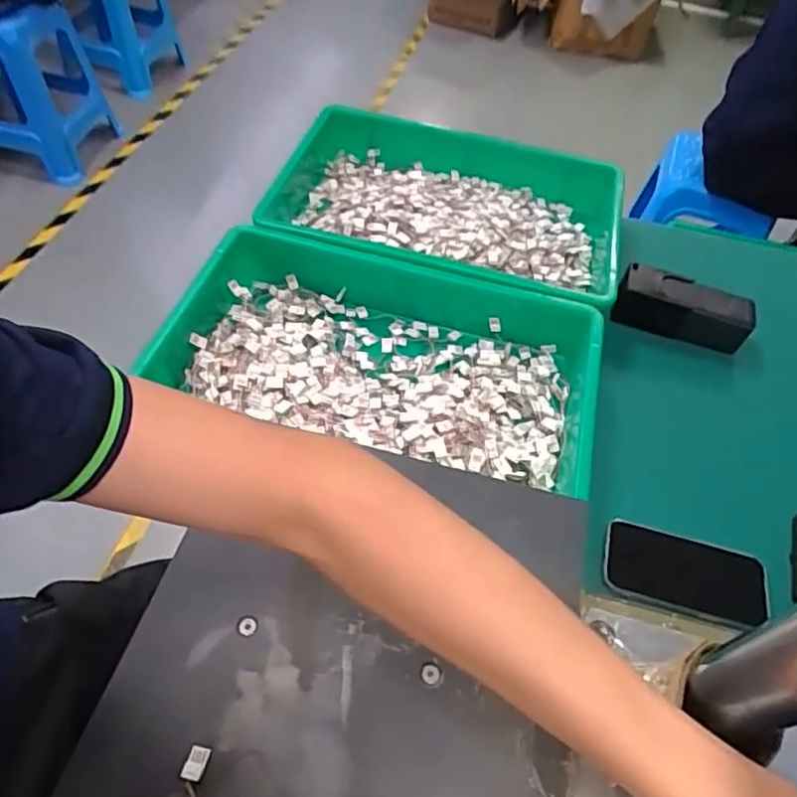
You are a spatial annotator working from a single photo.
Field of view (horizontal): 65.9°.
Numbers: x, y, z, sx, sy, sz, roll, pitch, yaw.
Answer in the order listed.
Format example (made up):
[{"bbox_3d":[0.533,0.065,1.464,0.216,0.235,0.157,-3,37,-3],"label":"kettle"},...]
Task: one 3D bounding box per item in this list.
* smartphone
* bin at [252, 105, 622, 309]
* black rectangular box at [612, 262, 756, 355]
[{"bbox_3d":[0.260,0.158,0.560,0.137,0.008,0.079,12,45,14],"label":"smartphone"},{"bbox_3d":[0.058,-0.237,0.793,0.469,0.088,0.270,12,53,4],"label":"bin"},{"bbox_3d":[0.347,-0.110,0.750,0.157,0.049,0.058,22,55,11],"label":"black rectangular box"}]

